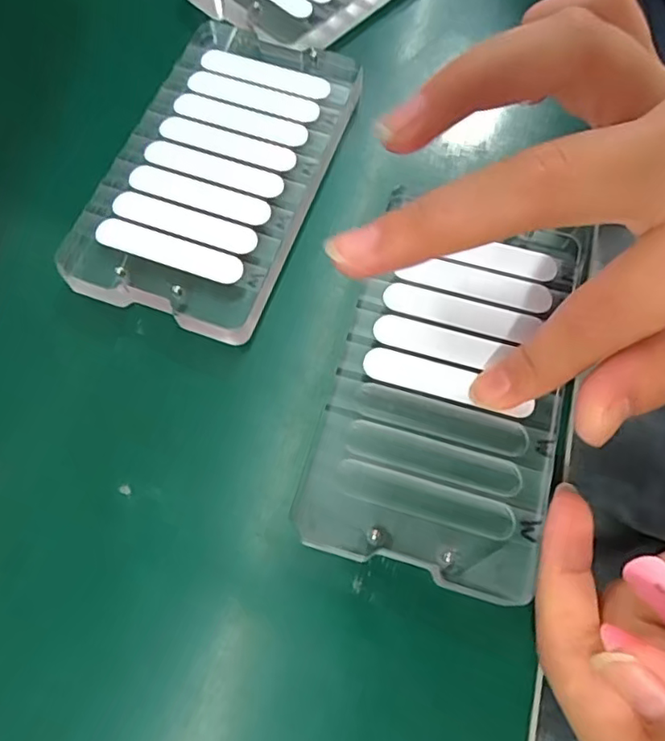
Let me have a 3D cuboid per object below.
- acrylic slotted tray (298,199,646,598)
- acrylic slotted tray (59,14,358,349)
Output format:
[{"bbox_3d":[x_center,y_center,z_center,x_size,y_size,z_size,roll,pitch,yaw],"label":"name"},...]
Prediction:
[{"bbox_3d":[0.038,0.001,0.173,0.069,0.004,0.118,16,69,6],"label":"acrylic slotted tray"},{"bbox_3d":[-0.039,-0.074,0.208,0.069,0.012,0.123,18,69,7],"label":"acrylic slotted tray"}]

